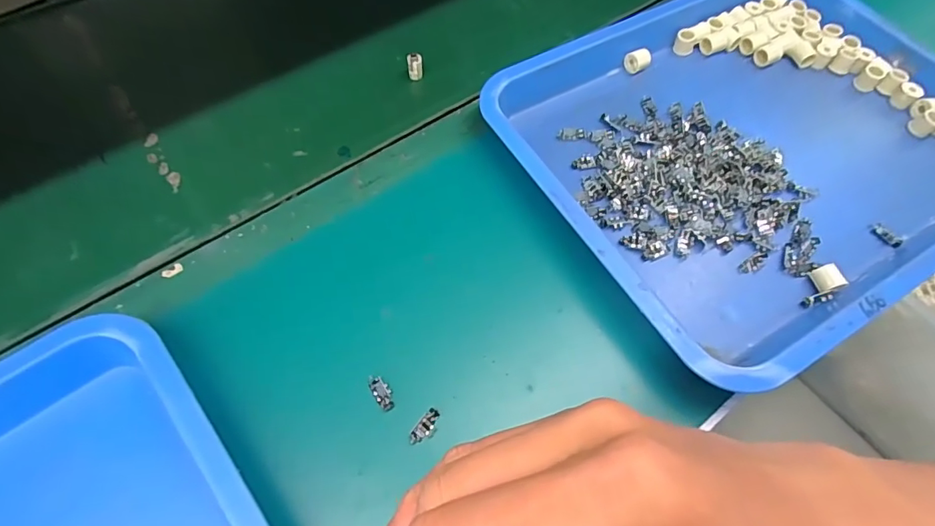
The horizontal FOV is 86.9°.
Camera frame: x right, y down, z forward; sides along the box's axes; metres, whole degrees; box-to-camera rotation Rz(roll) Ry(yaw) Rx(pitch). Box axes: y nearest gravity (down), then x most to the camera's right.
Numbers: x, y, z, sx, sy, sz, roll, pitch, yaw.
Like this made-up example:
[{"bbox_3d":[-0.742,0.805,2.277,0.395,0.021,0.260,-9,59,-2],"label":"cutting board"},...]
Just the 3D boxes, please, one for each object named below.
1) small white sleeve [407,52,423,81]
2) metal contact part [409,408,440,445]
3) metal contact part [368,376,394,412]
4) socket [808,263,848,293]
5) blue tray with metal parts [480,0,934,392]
[{"bbox_3d":[-0.053,-0.200,0.501,0.016,0.024,0.009,-6,61,-5],"label":"small white sleeve"},{"bbox_3d":[-0.029,0.113,0.341,0.010,0.005,0.027,34,65,16],"label":"metal contact part"},{"bbox_3d":[-0.061,0.092,0.351,0.012,0.005,0.028,-29,65,-17],"label":"metal contact part"},{"bbox_3d":[0.283,0.013,0.389,0.017,0.016,0.021,-19,63,-12],"label":"socket"},{"bbox_3d":[0.268,-0.122,0.458,0.445,0.043,0.349,-28,65,-16],"label":"blue tray with metal parts"}]

